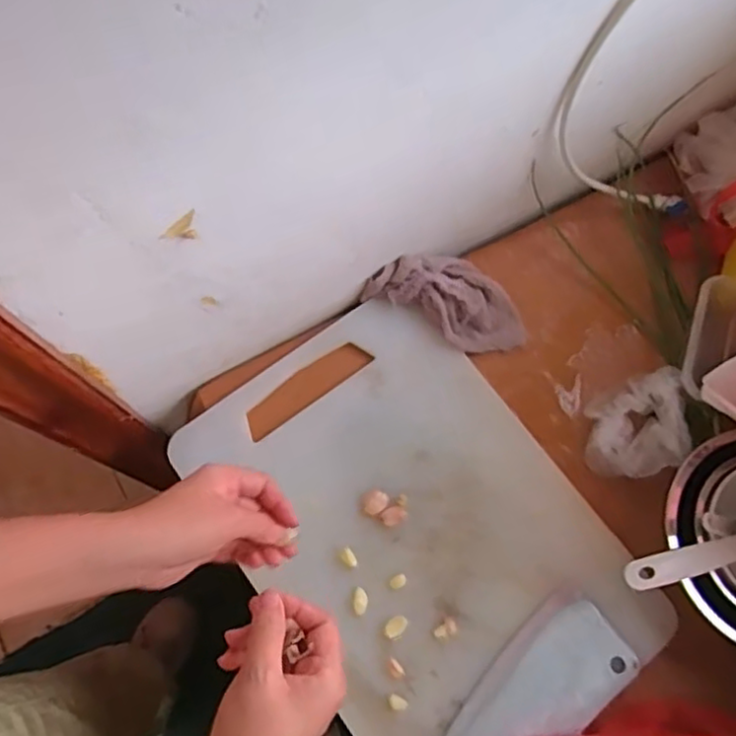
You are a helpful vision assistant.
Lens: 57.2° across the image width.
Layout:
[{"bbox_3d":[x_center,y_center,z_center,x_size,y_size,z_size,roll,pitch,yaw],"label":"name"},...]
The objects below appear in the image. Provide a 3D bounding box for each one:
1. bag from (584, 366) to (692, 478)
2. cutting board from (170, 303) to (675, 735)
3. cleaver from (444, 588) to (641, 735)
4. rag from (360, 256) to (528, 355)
[{"bbox_3d":[0.228,0.048,0.579,0.080,0.018,0.085,-7,70,22],"label":"bag"},{"bbox_3d":[0.037,0.132,0.562,0.254,0.010,0.366,-36,75,-11],"label":"cutting board"},{"bbox_3d":[0.092,0.302,0.517,0.085,0.016,0.283,42,76,12],"label":"cleaver"},{"bbox_3d":[0.075,-0.062,0.619,0.151,0.046,0.079,23,72,-11],"label":"rag"}]

